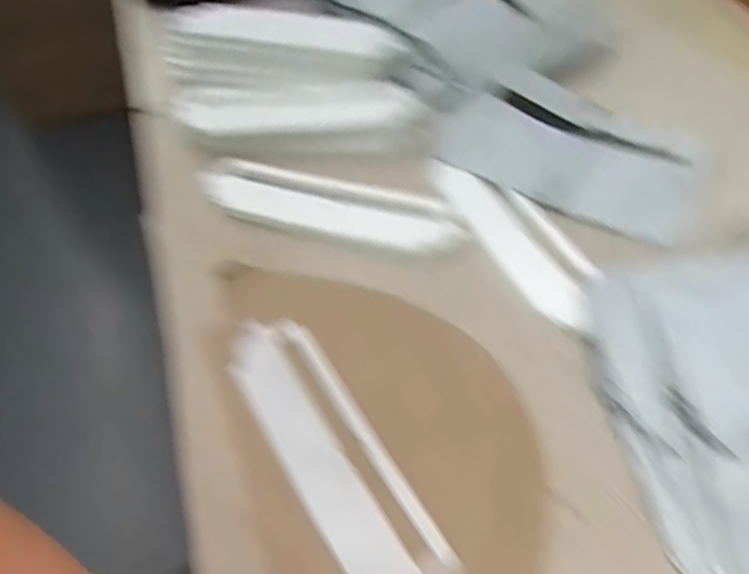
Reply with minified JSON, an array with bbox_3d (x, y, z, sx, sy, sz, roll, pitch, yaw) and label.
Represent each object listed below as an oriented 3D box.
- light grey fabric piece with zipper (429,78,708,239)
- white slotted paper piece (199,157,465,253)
[{"bbox_3d":[0.152,-0.101,0.517,0.198,0.021,0.114,23,61,9],"label":"light grey fabric piece with zipper"},{"bbox_3d":[-0.034,-0.063,0.501,0.205,0.017,0.052,12,54,12],"label":"white slotted paper piece"}]

